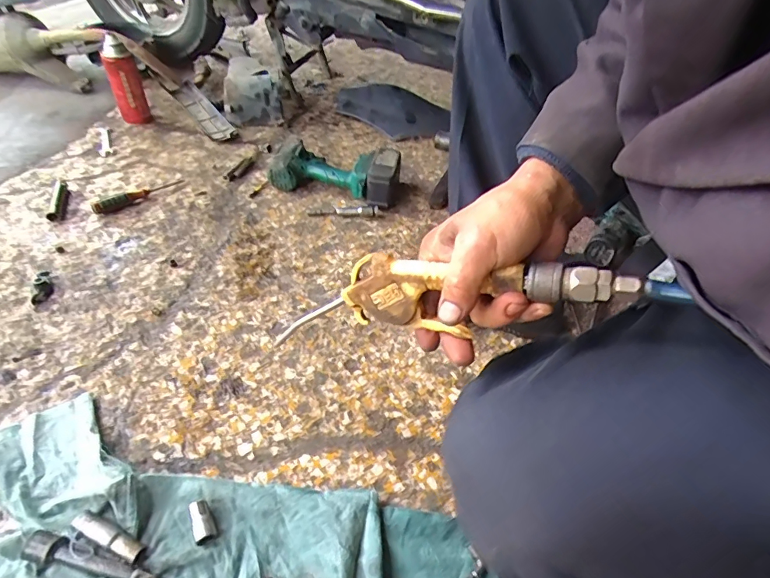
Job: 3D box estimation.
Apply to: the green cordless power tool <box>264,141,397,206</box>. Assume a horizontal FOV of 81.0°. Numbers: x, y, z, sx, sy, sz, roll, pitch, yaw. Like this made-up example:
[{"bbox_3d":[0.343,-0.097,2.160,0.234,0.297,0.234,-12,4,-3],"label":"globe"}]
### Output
[{"bbox_3d":[-0.095,-0.232,0.881,0.245,0.079,0.118,14,46,5],"label":"green cordless power tool"}]

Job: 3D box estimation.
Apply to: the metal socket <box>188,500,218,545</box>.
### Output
[{"bbox_3d":[-0.187,0.237,0.460,0.021,0.018,0.041,-20,53,-25],"label":"metal socket"}]

